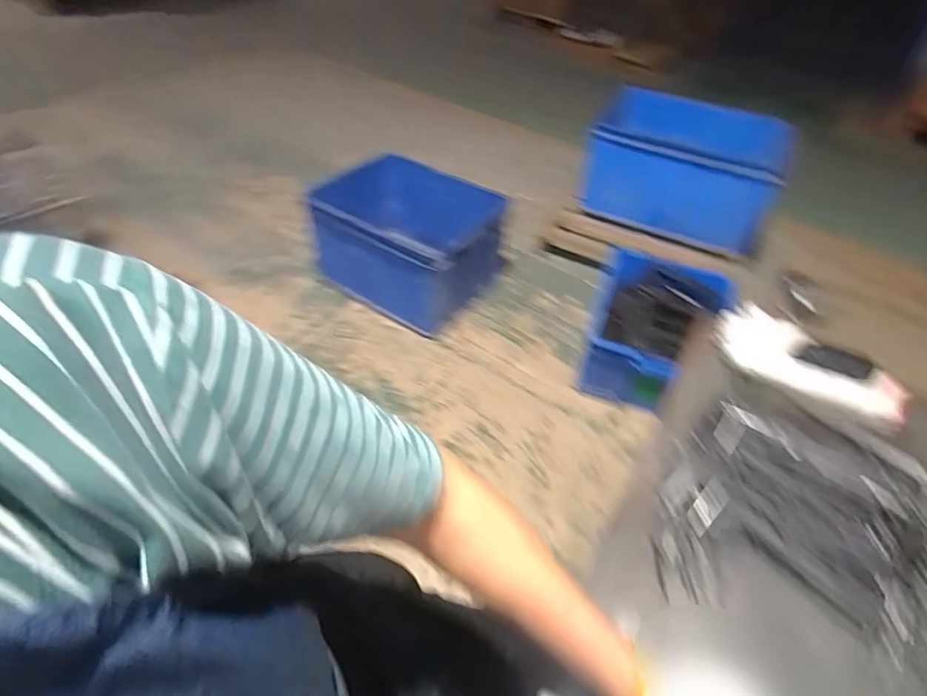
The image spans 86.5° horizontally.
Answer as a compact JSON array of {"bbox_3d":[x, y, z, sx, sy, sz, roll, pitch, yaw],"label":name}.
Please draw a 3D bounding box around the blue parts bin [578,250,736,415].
[{"bbox_3d":[0.613,-0.059,1.638,0.316,0.241,0.562,22,46,15],"label":"blue parts bin"}]

